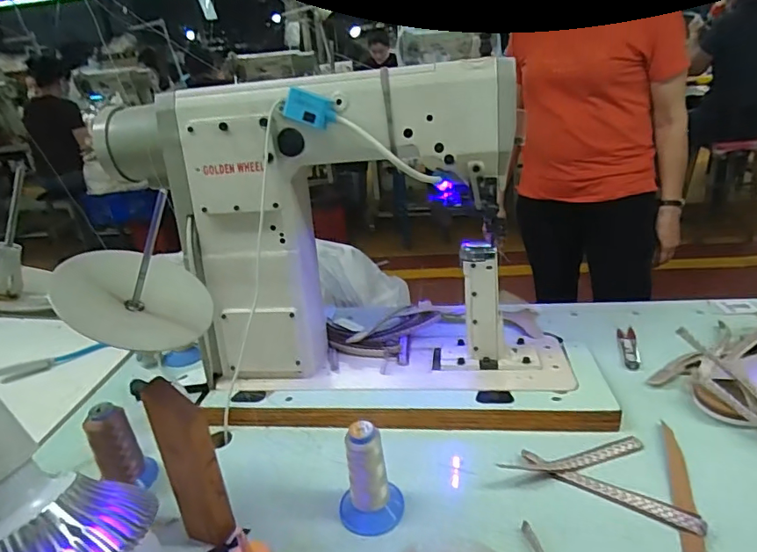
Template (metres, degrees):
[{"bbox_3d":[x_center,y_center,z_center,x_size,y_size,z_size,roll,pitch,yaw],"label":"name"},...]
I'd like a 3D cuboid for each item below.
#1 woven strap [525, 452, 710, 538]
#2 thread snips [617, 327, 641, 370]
[{"bbox_3d":[0.244,0.221,0.538,0.180,0.018,0.025,17,36,35],"label":"woven strap"},{"bbox_3d":[0.381,0.109,0.769,0.027,0.007,0.111,5,30,18],"label":"thread snips"}]

